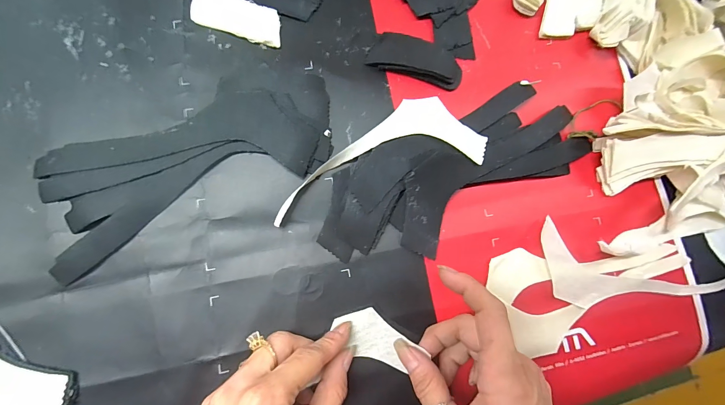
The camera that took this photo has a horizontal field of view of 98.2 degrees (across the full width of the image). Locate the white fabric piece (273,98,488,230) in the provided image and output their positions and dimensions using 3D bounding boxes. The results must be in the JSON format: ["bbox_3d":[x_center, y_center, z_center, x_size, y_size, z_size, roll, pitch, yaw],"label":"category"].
[{"bbox_3d":[0.010,-0.037,0.242,0.169,0.015,0.060,-20,86,-9],"label":"white fabric piece"}]

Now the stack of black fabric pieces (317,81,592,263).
[{"bbox_3d":[0.075,-0.024,0.249,0.226,0.015,0.085,-26,87,-9],"label":"stack of black fabric pieces"}]

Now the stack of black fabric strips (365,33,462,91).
[{"bbox_3d":[0.046,-0.119,0.259,0.077,0.011,0.039,15,81,-5],"label":"stack of black fabric strips"}]

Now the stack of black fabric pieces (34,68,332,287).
[{"bbox_3d":[-0.121,-0.035,0.229,0.207,0.011,0.089,-25,86,-9],"label":"stack of black fabric pieces"}]

